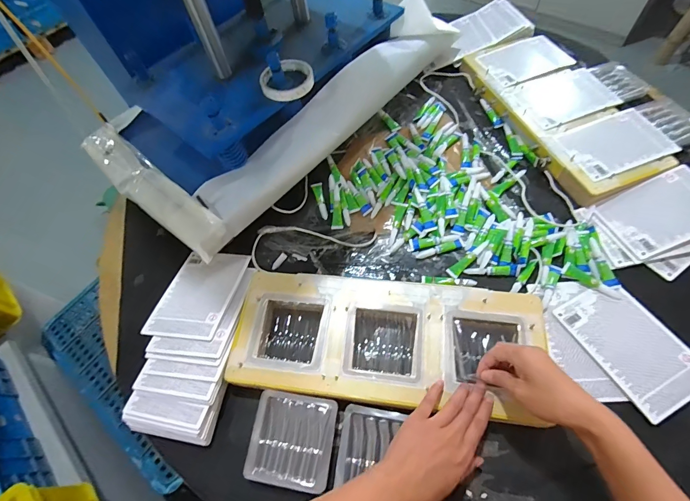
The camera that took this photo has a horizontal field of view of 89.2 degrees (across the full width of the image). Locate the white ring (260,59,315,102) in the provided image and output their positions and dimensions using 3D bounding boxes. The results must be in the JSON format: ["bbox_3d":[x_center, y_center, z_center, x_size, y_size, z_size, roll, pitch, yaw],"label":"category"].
[{"bbox_3d":[-0.097,-0.300,0.608,0.089,0.027,0.087,-2,60,4],"label":"white ring"}]

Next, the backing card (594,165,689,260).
[{"bbox_3d":[0.508,-0.062,0.554,0.171,0.006,0.110,-25,63,1],"label":"backing card"}]

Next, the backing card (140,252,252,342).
[{"bbox_3d":[-0.236,0.067,0.565,0.116,0.010,0.162,2,47,11],"label":"backing card"}]

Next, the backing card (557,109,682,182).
[{"bbox_3d":[0.474,-0.188,0.610,0.165,0.005,0.110,-20,63,-3],"label":"backing card"}]

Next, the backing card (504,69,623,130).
[{"bbox_3d":[0.420,-0.301,0.679,0.164,0.007,0.137,-21,57,-4],"label":"backing card"}]

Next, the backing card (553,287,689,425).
[{"bbox_3d":[0.394,0.128,0.482,0.118,0.006,0.167,-27,59,-10],"label":"backing card"}]

